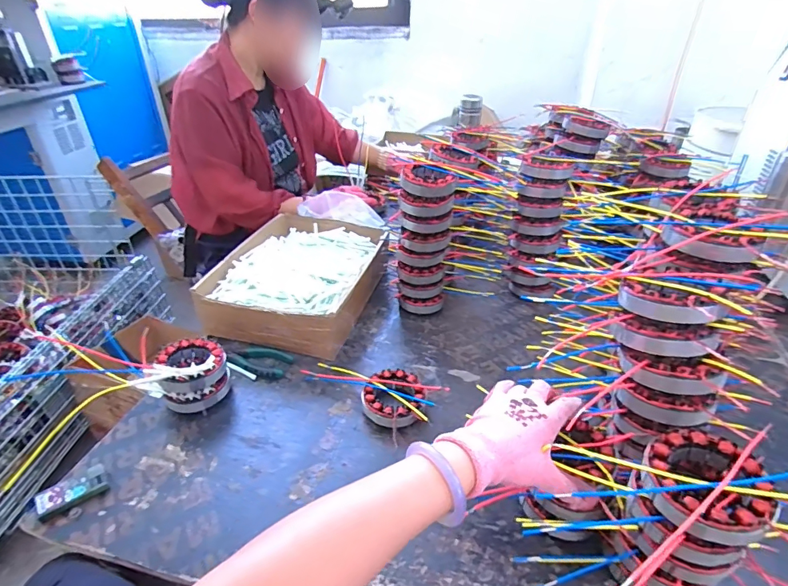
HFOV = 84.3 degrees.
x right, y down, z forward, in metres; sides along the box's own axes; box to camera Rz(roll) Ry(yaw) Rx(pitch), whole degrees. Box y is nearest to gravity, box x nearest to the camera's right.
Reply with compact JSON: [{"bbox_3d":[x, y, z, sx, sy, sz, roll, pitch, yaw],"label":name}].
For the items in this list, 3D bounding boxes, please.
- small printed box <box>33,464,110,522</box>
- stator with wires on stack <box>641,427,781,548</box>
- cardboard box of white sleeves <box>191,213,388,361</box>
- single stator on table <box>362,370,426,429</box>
[{"bbox_3d":[-0.362,0.226,0.491,0.067,0.016,0.033,-26,42,-33],"label":"small printed box"},{"bbox_3d":[0.244,0.151,0.348,0.085,0.046,0.090,0,34,0],"label":"stator with wires on stack"},{"bbox_3d":[-0.158,-0.034,0.798,0.254,0.092,0.318,7,35,11],"label":"cardboard box of white sleeves"},{"bbox_3d":[-0.001,0.145,0.597,0.081,0.024,0.093,7,35,12],"label":"single stator on table"}]

